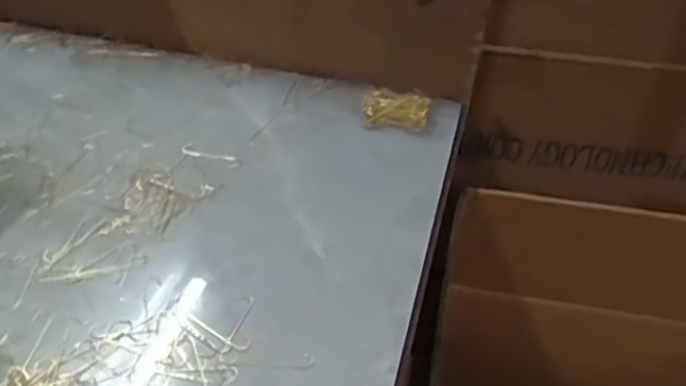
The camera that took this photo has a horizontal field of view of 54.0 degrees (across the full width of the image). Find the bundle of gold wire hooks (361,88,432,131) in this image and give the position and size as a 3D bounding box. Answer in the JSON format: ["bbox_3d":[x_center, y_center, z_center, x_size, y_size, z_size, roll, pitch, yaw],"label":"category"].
[{"bbox_3d":[0.057,-0.091,0.706,0.070,0.020,0.048,4,38,0],"label":"bundle of gold wire hooks"}]

